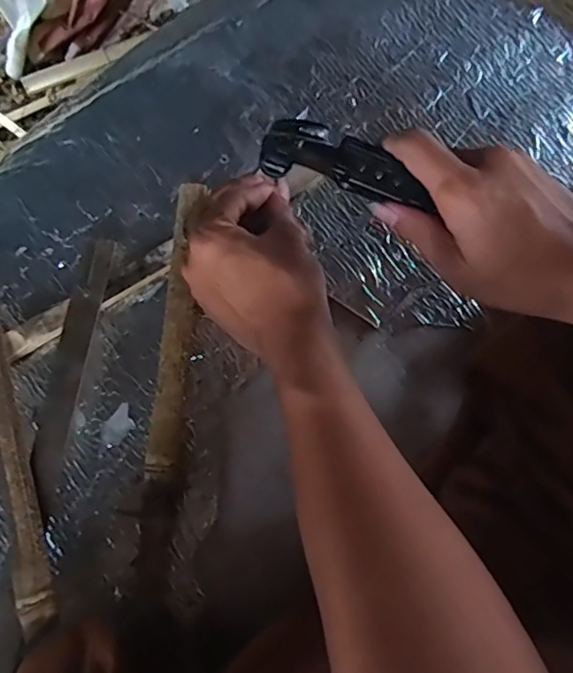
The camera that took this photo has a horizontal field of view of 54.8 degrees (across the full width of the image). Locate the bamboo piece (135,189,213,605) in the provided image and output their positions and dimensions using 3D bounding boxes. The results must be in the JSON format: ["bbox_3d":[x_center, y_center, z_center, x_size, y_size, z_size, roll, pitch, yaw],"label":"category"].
[{"bbox_3d":[-0.074,0.024,0.365,0.023,0.021,0.264,4,81,0],"label":"bamboo piece"}]

